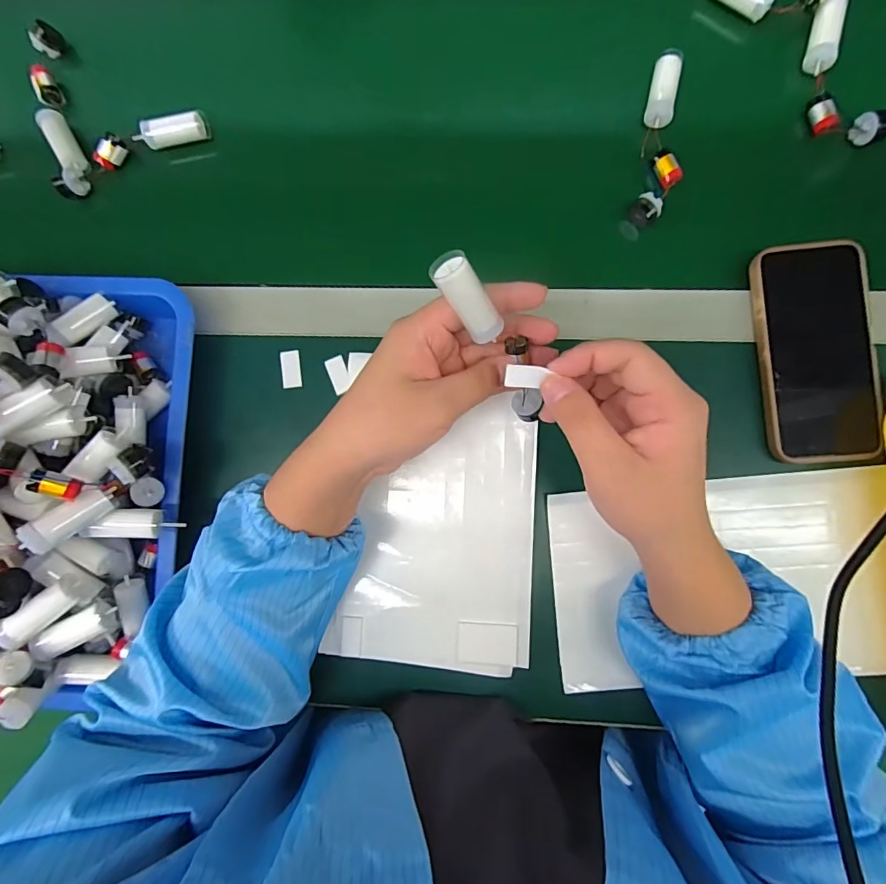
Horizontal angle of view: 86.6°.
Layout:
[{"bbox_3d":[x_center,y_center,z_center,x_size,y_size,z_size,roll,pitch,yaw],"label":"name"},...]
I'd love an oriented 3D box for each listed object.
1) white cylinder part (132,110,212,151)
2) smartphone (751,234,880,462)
[{"bbox_3d":[-0.229,-0.265,0.404,0.058,0.026,0.022,-5,87,3],"label":"white cylinder part"},{"bbox_3d":[0.280,-0.067,0.351,0.079,0.019,0.160,-3,87,3],"label":"smartphone"}]

